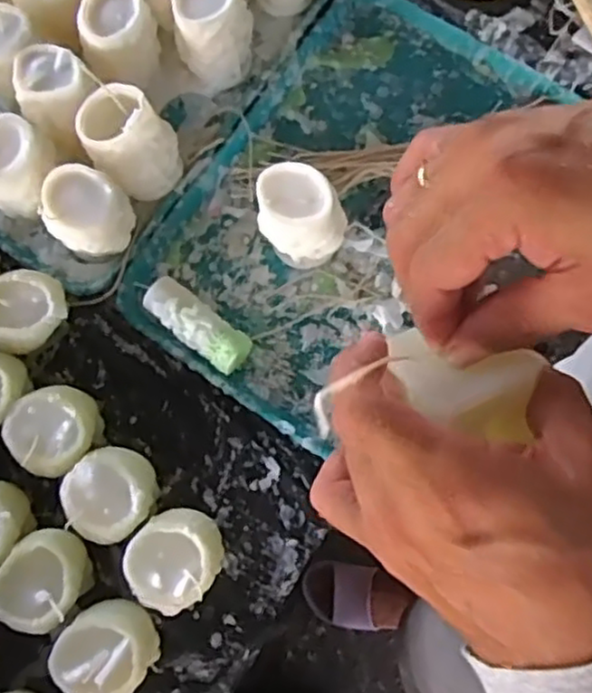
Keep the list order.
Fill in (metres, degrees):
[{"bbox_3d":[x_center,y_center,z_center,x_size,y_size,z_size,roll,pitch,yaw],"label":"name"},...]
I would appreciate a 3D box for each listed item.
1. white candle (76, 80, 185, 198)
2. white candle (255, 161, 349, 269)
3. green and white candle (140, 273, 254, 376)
[{"bbox_3d":[-0.150,-0.187,0.645,0.077,0.090,0.066,-22,77,-5],"label":"white candle"},{"bbox_3d":[0.005,-0.115,0.635,0.077,0.099,0.065,-2,76,-1],"label":"white candle"},{"bbox_3d":[-0.090,-0.018,0.650,0.107,0.045,0.039,38,79,8],"label":"green and white candle"}]

